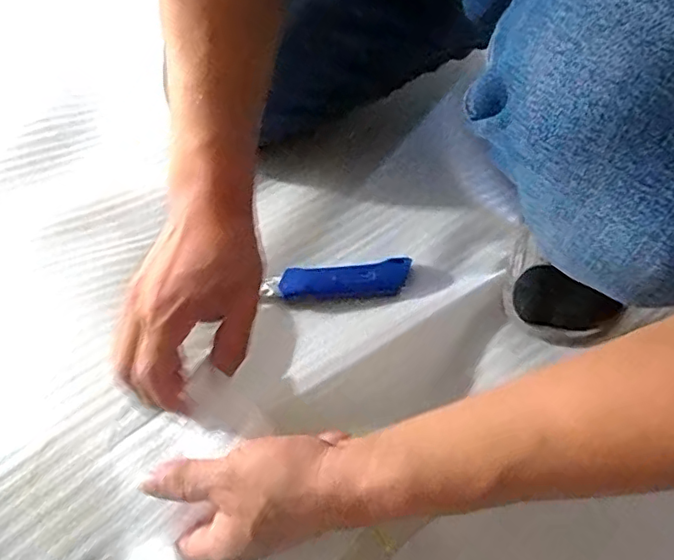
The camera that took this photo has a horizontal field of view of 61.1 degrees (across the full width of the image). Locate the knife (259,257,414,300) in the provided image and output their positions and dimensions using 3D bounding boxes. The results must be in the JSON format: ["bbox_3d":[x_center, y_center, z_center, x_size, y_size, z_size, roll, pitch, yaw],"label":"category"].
[{"bbox_3d":[0.002,0.000,0.535,0.133,0.016,0.038,-3,56,-3],"label":"knife"}]

